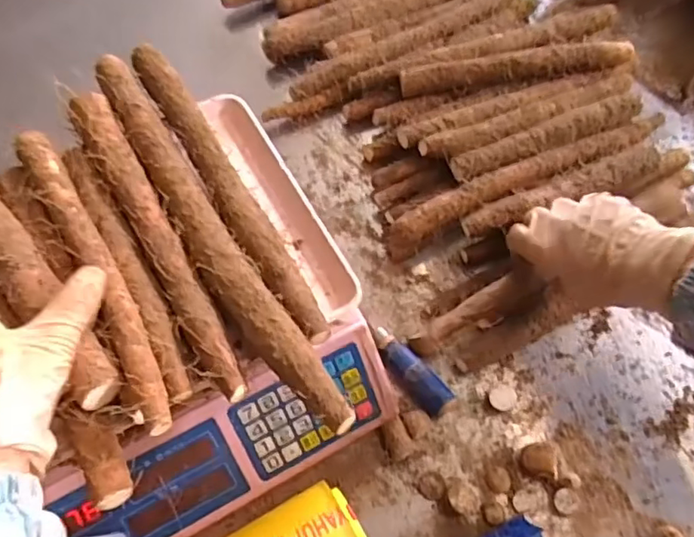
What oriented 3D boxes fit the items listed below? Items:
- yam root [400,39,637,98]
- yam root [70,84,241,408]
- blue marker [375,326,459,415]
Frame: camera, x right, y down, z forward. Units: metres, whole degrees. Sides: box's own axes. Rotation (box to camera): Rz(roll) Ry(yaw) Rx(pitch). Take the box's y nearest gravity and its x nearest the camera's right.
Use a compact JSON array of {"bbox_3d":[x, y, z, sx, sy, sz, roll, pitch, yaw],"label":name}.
[{"bbox_3d":[0.186,-0.222,0.625,0.250,0.024,0.027,-9,65,-6],"label":"yam root"},{"bbox_3d":[-0.139,-0.027,0.406,0.030,0.026,0.265,-27,65,-14],"label":"yam root"},{"bbox_3d":[0.058,0.092,0.514,0.026,0.026,0.088,-33,70,-16],"label":"blue marker"}]

